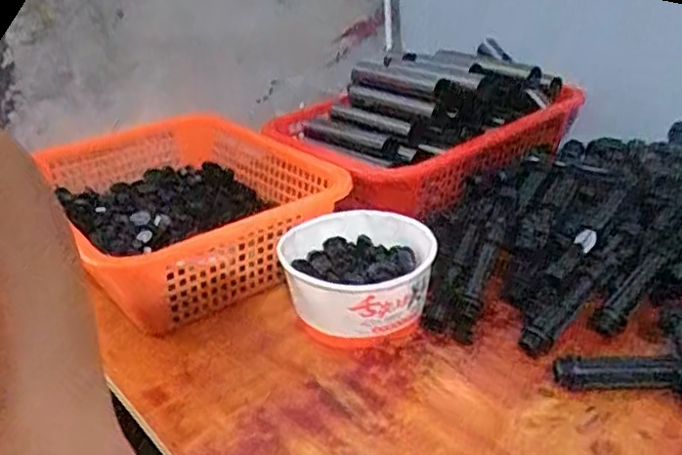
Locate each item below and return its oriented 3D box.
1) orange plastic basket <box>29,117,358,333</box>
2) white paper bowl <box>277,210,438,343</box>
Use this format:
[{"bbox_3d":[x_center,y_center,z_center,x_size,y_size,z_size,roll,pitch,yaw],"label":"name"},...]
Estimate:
[{"bbox_3d":[-0.164,-0.020,0.703,0.237,0.092,0.337,-20,30,-27],"label":"orange plastic basket"},{"bbox_3d":[0.018,0.044,0.567,0.121,0.068,0.124,-4,26,2],"label":"white paper bowl"}]

